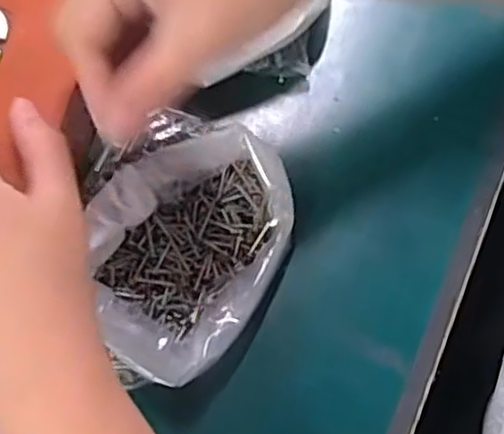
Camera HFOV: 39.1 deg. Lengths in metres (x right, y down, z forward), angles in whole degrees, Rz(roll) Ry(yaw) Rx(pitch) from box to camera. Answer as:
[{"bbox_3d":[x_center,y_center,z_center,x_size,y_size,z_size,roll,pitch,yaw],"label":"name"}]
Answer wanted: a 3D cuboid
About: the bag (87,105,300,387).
[{"bbox_3d":[-0.028,0.010,0.335,0.091,0.032,0.129,-2,70,-1],"label":"bag"}]

